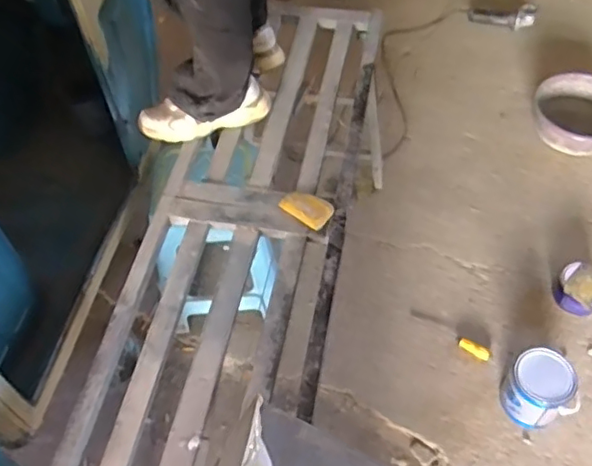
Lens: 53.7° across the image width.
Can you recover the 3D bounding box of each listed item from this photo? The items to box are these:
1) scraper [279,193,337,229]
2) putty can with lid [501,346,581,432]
[{"bbox_3d":[0.023,-0.051,1.148,0.100,0.013,0.075,33,54,19],"label":"scraper"},{"bbox_3d":[0.649,0.425,1.562,0.150,0.185,0.184,-32,57,-21],"label":"putty can with lid"}]

